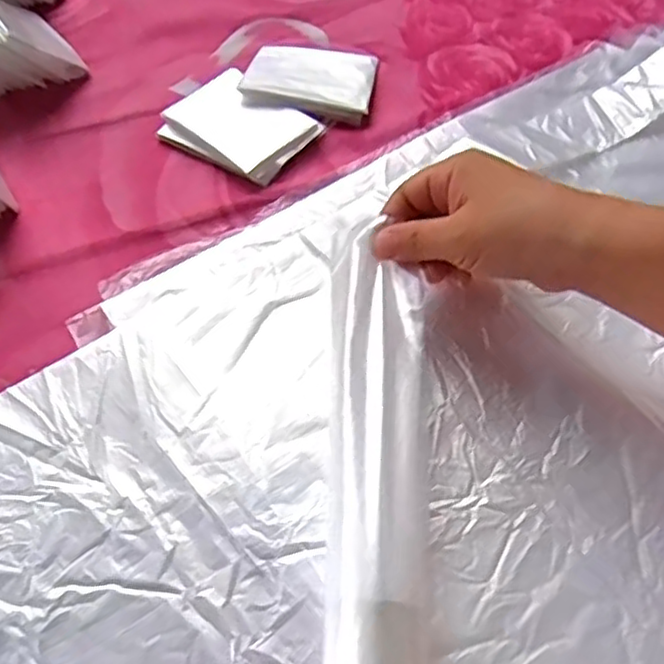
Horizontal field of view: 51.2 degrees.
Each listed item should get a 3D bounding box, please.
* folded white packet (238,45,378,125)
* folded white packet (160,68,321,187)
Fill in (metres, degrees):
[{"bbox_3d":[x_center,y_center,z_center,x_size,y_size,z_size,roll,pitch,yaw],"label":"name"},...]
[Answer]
[{"bbox_3d":[-0.015,-0.168,0.466,0.084,0.013,0.056,7,60,5],"label":"folded white packet"},{"bbox_3d":[-0.061,-0.134,0.454,0.086,0.011,0.069,34,66,19],"label":"folded white packet"}]

